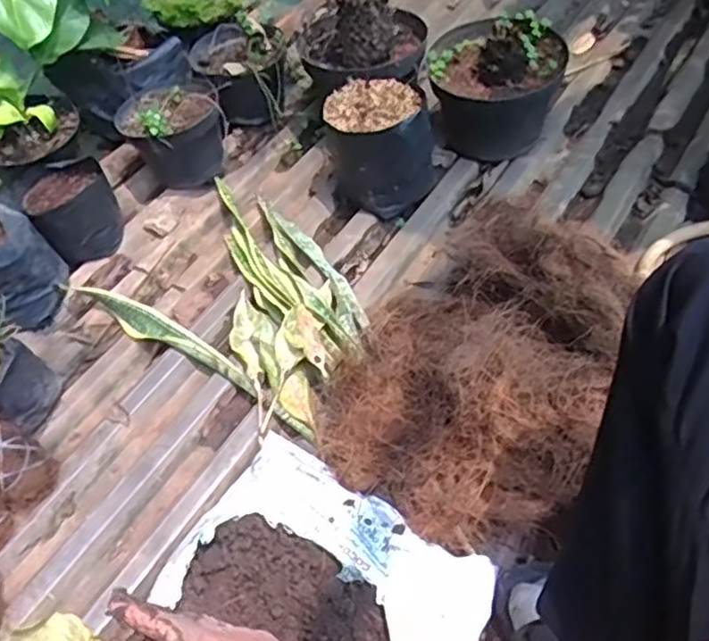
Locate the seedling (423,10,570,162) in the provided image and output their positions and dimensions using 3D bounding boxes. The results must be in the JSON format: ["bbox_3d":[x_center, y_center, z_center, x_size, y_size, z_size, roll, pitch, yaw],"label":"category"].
[{"bbox_3d":[0.235,-0.393,1.146,0.211,0.196,0.188,15,55,16],"label":"seedling"}]

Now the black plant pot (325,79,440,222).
[{"bbox_3d":[0.044,-0.265,1.074,0.163,0.177,0.143,-1,52,4],"label":"black plant pot"}]

